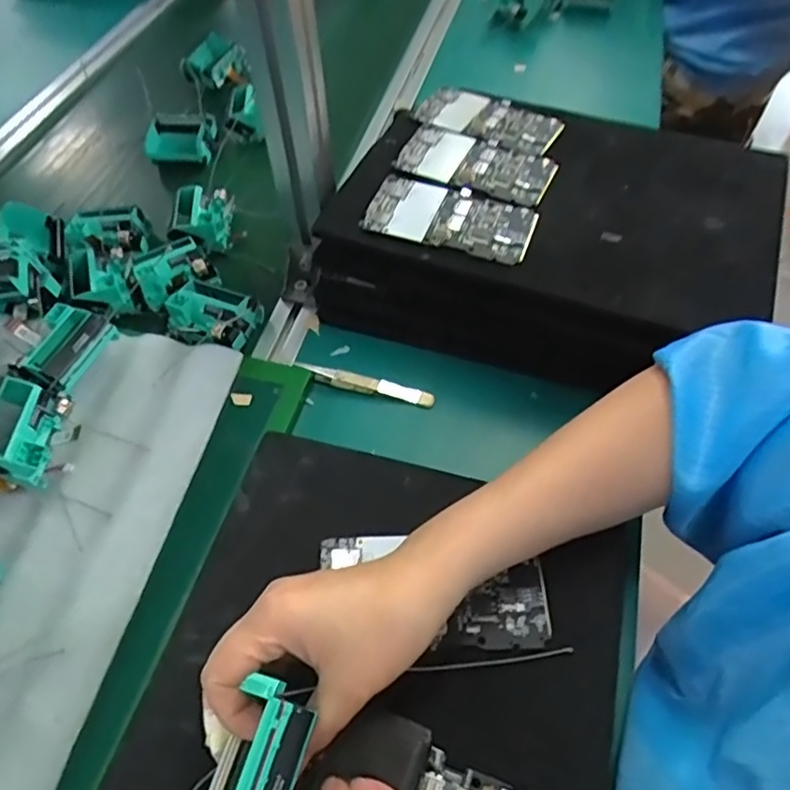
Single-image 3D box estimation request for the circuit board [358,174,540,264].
[{"bbox_3d":[0.045,-0.144,0.484,0.132,0.011,0.065,18,64,10],"label":"circuit board"}]

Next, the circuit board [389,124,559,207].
[{"bbox_3d":[0.071,-0.203,0.525,0.131,0.012,0.070,22,65,15],"label":"circuit board"}]

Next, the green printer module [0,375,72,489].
[{"bbox_3d":[-0.272,0.028,0.433,0.052,0.055,0.069,1,55,2],"label":"green printer module"}]

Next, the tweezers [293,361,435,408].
[{"bbox_3d":[-0.025,-0.009,0.506,0.117,0.017,0.013,11,56,9],"label":"tweezers"}]

